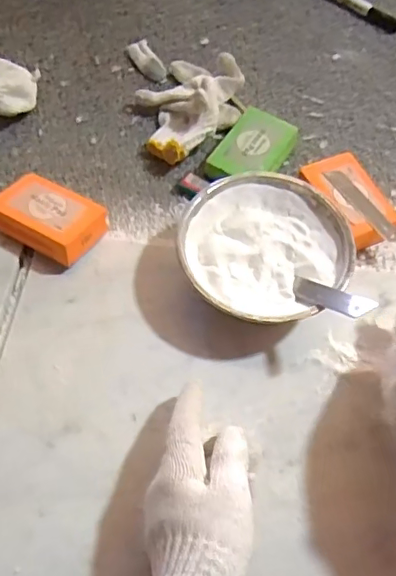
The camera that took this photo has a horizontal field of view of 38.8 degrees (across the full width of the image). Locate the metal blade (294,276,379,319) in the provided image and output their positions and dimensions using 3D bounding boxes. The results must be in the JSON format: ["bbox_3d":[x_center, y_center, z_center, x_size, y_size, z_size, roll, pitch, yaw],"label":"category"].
[{"bbox_3d":[0.105,0.008,0.450,0.070,0.007,0.025,20,57,35],"label":"metal blade"}]

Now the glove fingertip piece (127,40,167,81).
[{"bbox_3d":[-0.058,-0.264,0.654,0.027,0.009,0.072,-20,62,-14],"label":"glove fingertip piece"}]

